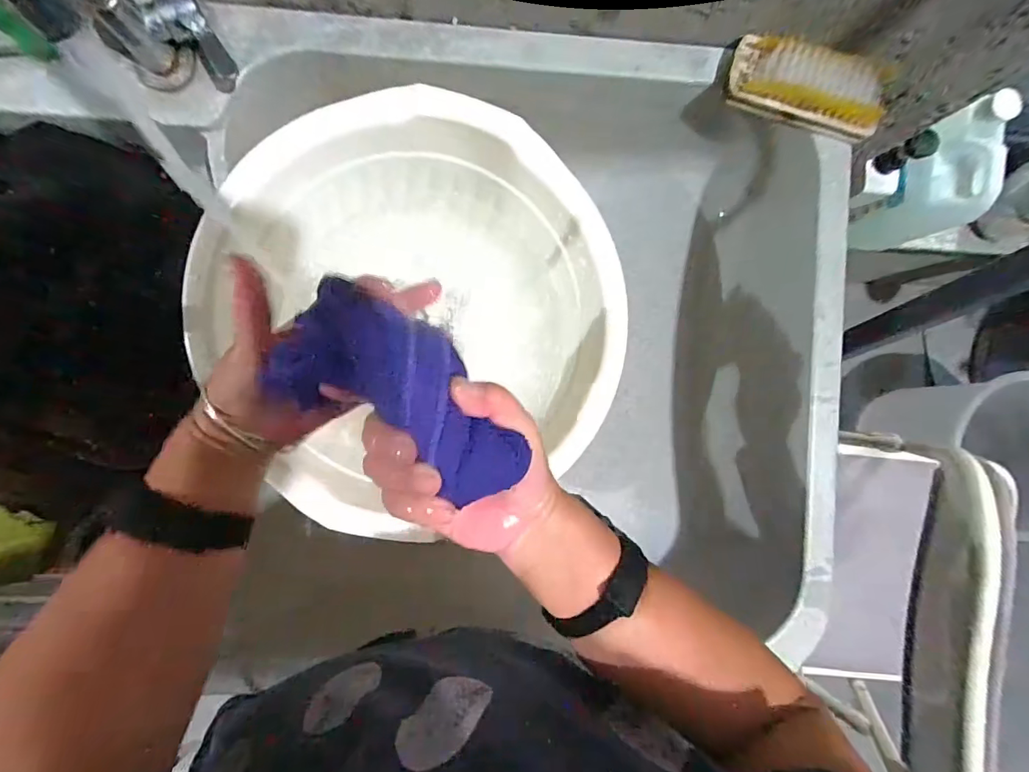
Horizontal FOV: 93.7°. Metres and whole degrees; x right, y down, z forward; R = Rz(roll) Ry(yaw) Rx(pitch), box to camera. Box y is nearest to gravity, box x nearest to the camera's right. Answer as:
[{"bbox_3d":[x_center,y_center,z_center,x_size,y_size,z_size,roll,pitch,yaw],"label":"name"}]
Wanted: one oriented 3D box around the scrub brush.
[{"bbox_3d":[0.233,-0.239,0.383,0.118,0.037,0.047,17,88,-5],"label":"scrub brush"}]

